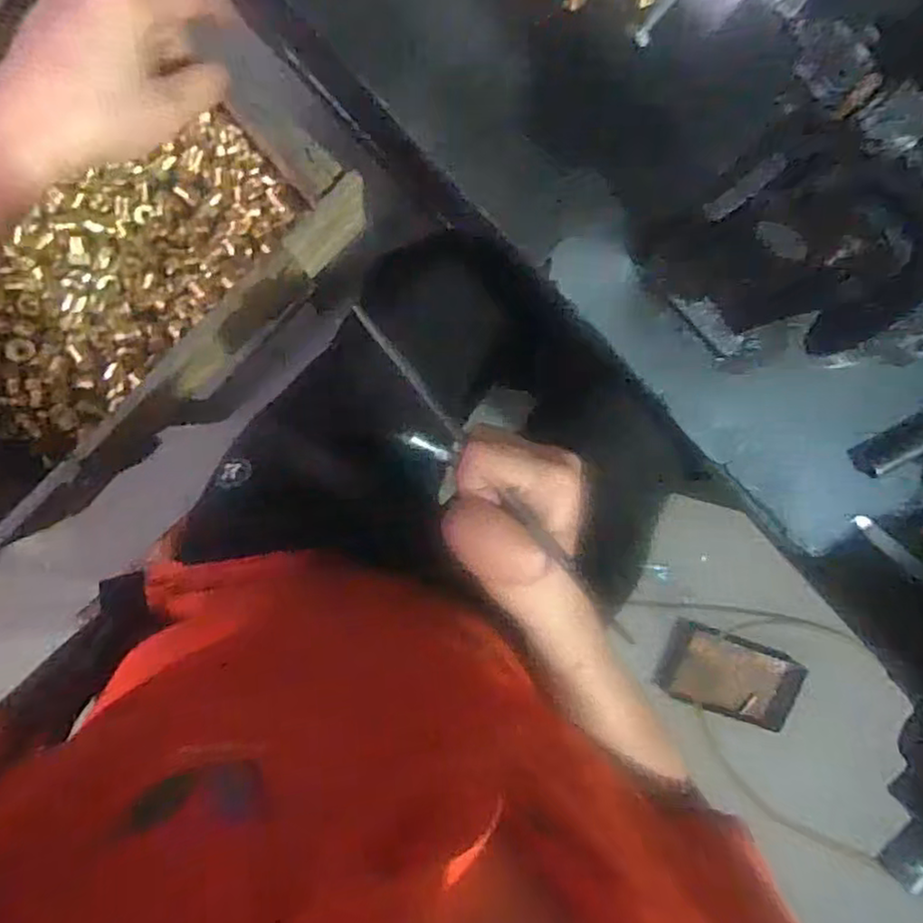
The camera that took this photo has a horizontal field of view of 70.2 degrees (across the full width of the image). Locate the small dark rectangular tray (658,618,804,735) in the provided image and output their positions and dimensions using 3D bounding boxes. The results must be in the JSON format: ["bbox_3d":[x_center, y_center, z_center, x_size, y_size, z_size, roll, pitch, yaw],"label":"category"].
[{"bbox_3d":[0.457,0.366,1.112,0.243,0.040,0.139,20,92,-10],"label":"small dark rectangular tray"}]

